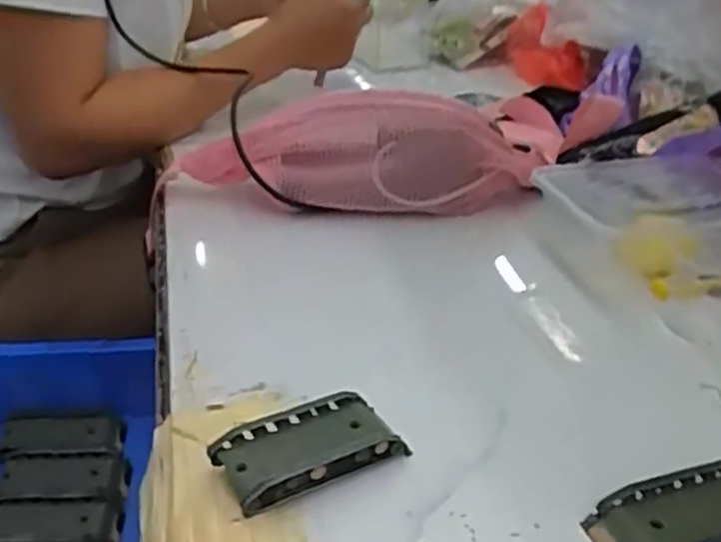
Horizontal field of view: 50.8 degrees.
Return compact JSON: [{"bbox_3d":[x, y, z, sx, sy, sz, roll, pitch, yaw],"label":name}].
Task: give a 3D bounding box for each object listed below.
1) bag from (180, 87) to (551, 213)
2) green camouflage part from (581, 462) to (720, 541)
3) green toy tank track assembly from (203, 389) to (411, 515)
[{"bbox_3d":[0.030,-0.101,0.640,0.332,0.098,0.082,-7,32,-14],"label":"bag"},{"bbox_3d":[0.160,0.118,0.364,0.096,0.015,0.043,-10,33,-20],"label":"green camouflage part"},{"bbox_3d":[-0.026,0.091,0.388,0.091,0.022,0.042,-16,36,-28],"label":"green toy tank track assembly"}]

